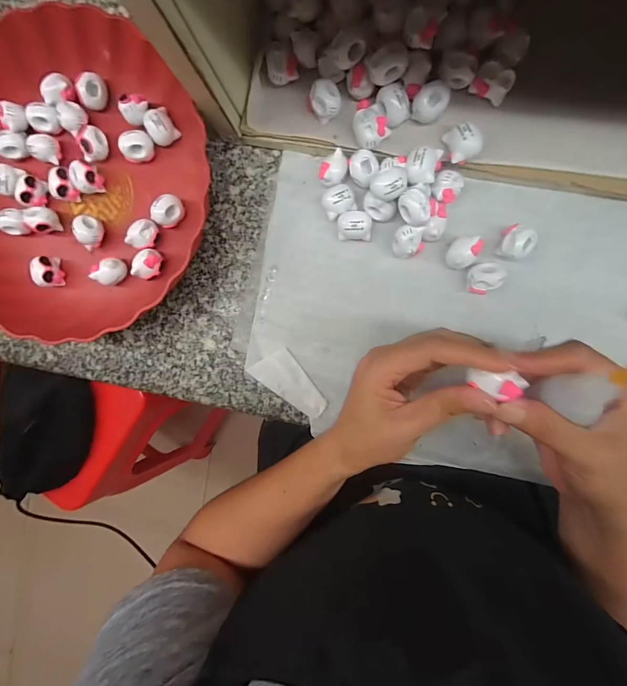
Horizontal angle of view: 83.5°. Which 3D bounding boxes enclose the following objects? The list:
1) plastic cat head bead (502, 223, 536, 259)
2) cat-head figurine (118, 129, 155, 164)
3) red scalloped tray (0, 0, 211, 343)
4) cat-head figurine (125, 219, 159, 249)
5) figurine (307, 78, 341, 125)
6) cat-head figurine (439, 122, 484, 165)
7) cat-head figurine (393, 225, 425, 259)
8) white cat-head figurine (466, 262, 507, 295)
[{"bbox_3d":[0.146,-0.072,0.253,0.022,0.014,0.023,0,93,7],"label":"plastic cat head bead"},{"bbox_3d":[-0.143,-0.160,0.288,0.025,0.022,0.018,-40,87,7],"label":"cat-head figurine"},{"bbox_3d":[-0.198,-0.125,0.288,0.235,0.047,0.237,-35,88,7],"label":"red scalloped tray"},{"bbox_3d":[-0.139,-0.089,0.293,0.017,0.022,0.024,29,96,5],"label":"cat-head figurine"},{"bbox_3d":[0.008,-0.173,0.252,0.022,0.018,0.022,4,93,7],"label":"figurine"},{"bbox_3d":[0.101,-0.135,0.236,0.019,0.012,0.024,-18,90,8],"label":"cat-head figurine"},{"bbox_3d":[0.071,-0.075,0.261,0.023,0.021,0.020,-8,92,7],"label":"cat-head figurine"},{"bbox_3d":[0.125,-0.048,0.258,0.024,0.013,0.021,-28,89,8],"label":"white cat-head figurine"}]

